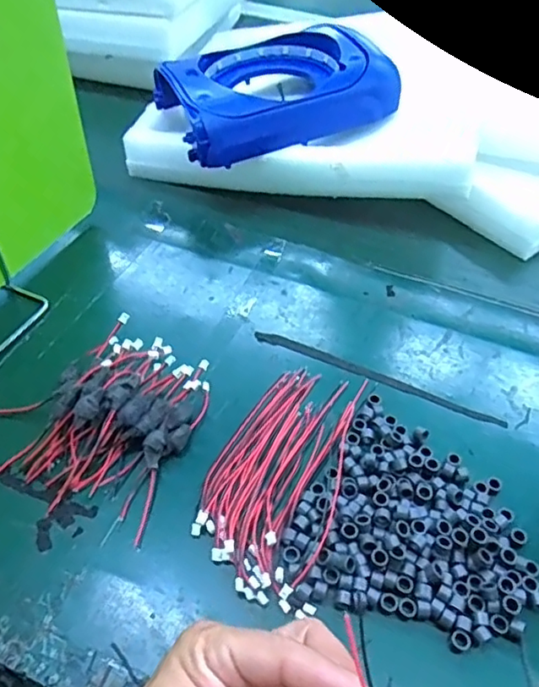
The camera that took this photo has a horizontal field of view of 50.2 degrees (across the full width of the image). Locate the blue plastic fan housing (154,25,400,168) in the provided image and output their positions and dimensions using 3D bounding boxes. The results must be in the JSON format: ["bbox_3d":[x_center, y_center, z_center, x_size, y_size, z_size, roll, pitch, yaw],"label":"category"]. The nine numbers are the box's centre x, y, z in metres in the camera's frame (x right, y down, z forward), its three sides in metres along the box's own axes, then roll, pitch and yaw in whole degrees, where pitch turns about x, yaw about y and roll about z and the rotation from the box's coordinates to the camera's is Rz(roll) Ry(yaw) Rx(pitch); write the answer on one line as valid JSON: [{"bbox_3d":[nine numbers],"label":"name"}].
[{"bbox_3d":[0.000,-0.265,0.591,0.205,0.071,0.162,-22,54,-19],"label":"blue plastic fan housing"}]

